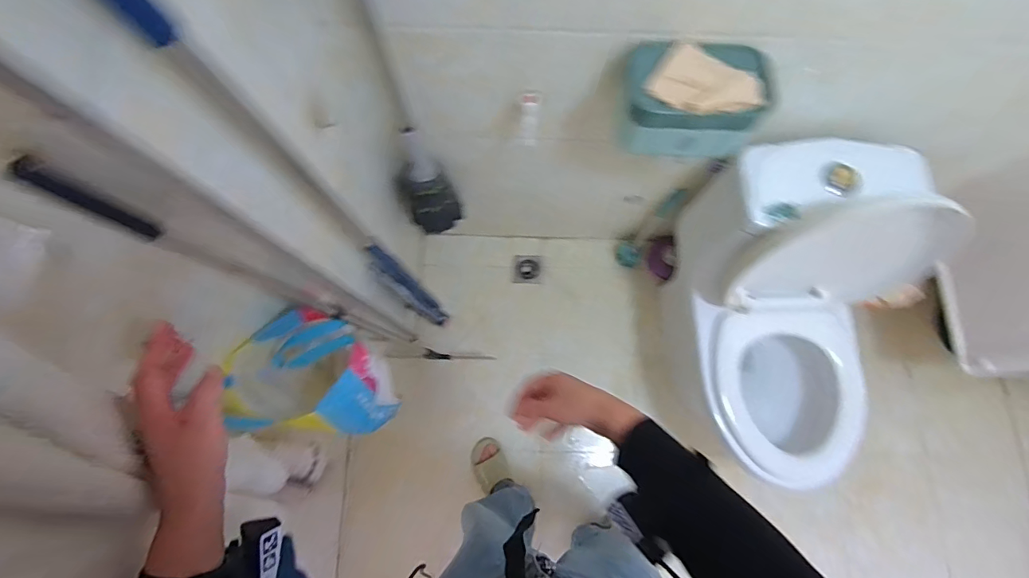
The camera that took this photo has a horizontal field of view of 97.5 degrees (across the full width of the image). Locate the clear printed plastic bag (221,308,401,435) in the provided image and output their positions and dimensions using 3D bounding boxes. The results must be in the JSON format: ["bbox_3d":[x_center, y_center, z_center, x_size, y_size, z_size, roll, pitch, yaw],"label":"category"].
[{"bbox_3d":[-0.392,0.189,0.892,0.251,0.316,0.206,-9,76,-2],"label":"clear printed plastic bag"}]

